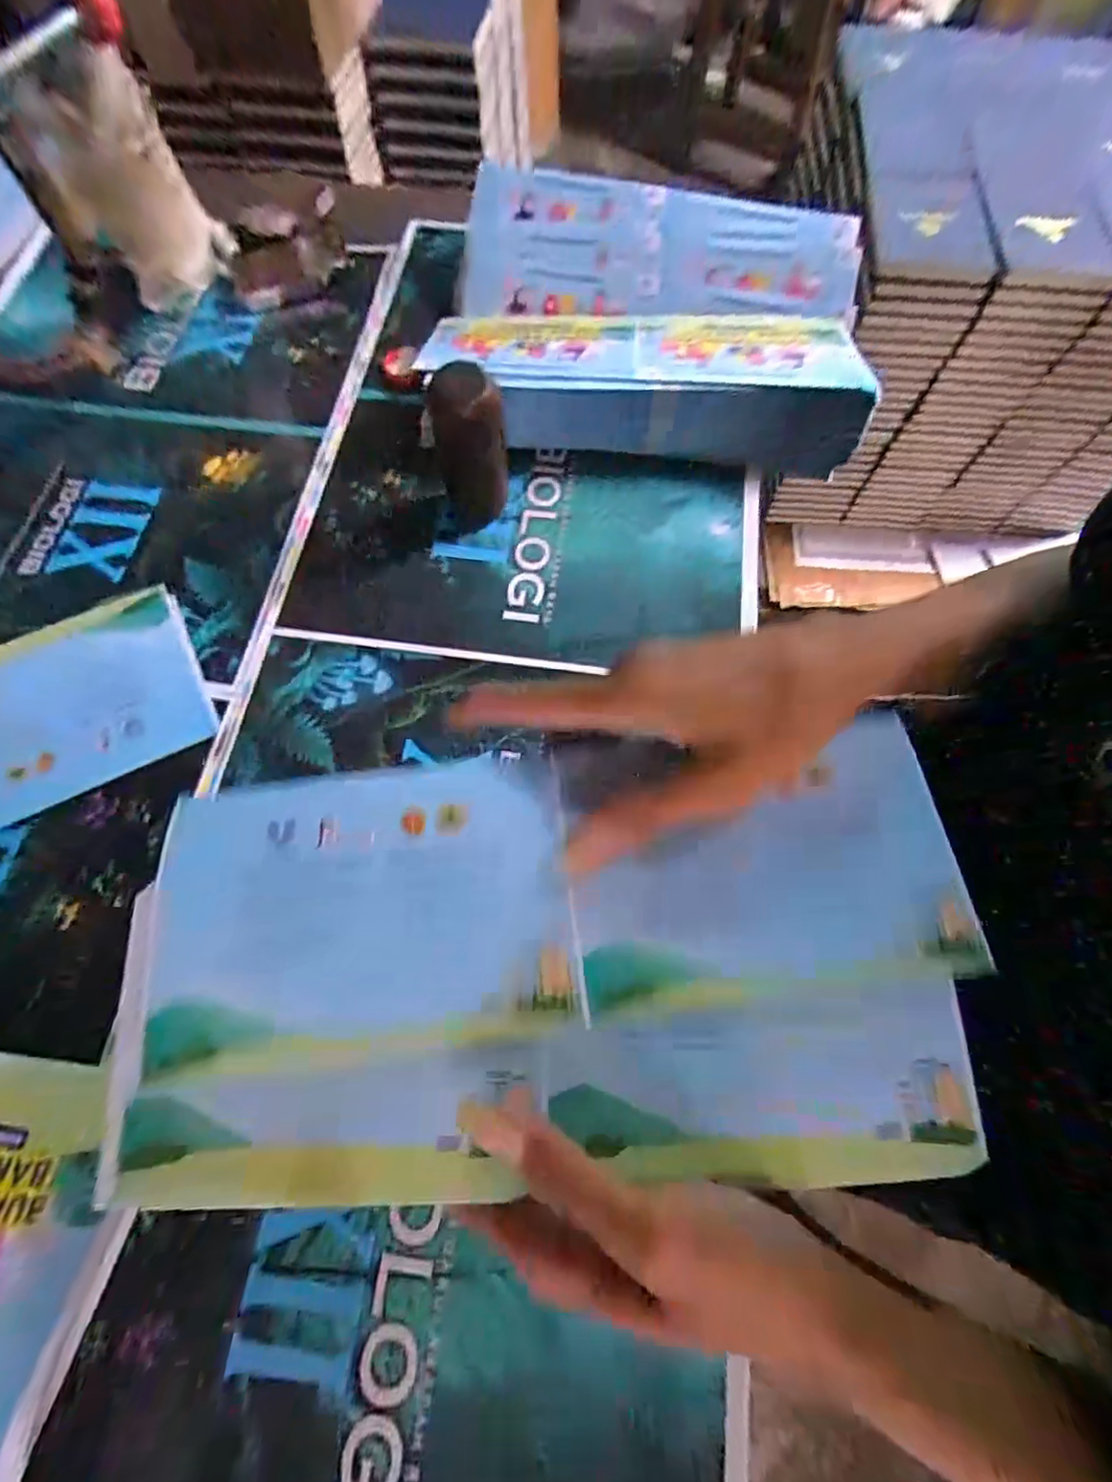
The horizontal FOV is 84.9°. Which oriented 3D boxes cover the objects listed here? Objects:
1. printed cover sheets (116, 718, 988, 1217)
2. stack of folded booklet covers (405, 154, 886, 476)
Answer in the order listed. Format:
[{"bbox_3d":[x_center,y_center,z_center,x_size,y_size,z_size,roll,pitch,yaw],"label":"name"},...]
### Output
[{"bbox_3d":[0.000,0.079,0.229,0.299,0.024,0.150,-1,68,-2],"label":"printed cover sheets"},{"bbox_3d":[0.071,-0.322,0.468,0.311,0.058,0.261,7,68,2],"label":"stack of folded booklet covers"}]

